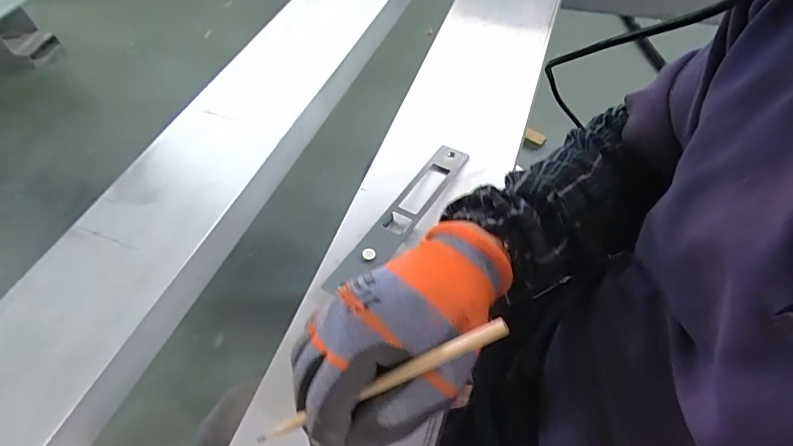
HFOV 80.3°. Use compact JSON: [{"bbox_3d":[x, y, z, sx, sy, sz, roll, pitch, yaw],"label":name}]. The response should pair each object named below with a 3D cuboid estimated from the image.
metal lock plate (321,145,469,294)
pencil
[{"bbox_3d":[0.007,-0.008,0.471,0.035,0.014,0.213,25,60,22],"label":"metal lock plate"},{"bbox_3d":[-0.014,0.092,0.263,0.167,0.007,0.008,-30,50,16],"label":"pencil"}]

